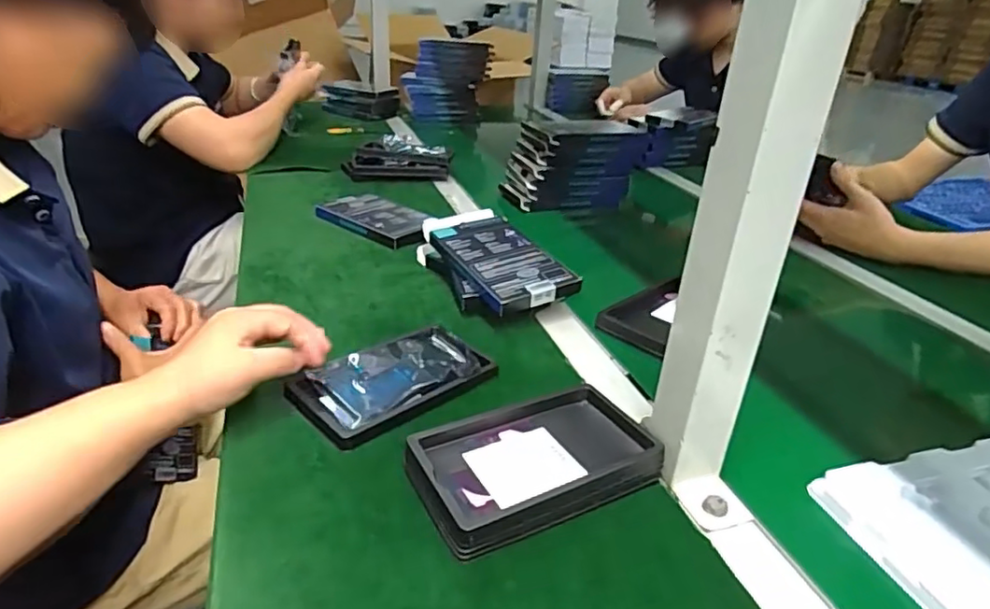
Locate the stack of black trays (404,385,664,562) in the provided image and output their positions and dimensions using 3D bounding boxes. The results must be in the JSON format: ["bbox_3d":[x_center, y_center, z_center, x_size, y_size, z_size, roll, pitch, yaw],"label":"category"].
[{"bbox_3d":[0.026,0.108,0.422,0.165,0.028,0.092,-13,32,-29],"label":"stack of black trays"}]

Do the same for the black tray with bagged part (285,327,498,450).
[{"bbox_3d":[-0.083,0.062,0.511,0.093,0.016,0.158,26,35,36],"label":"black tray with bagged part"}]

